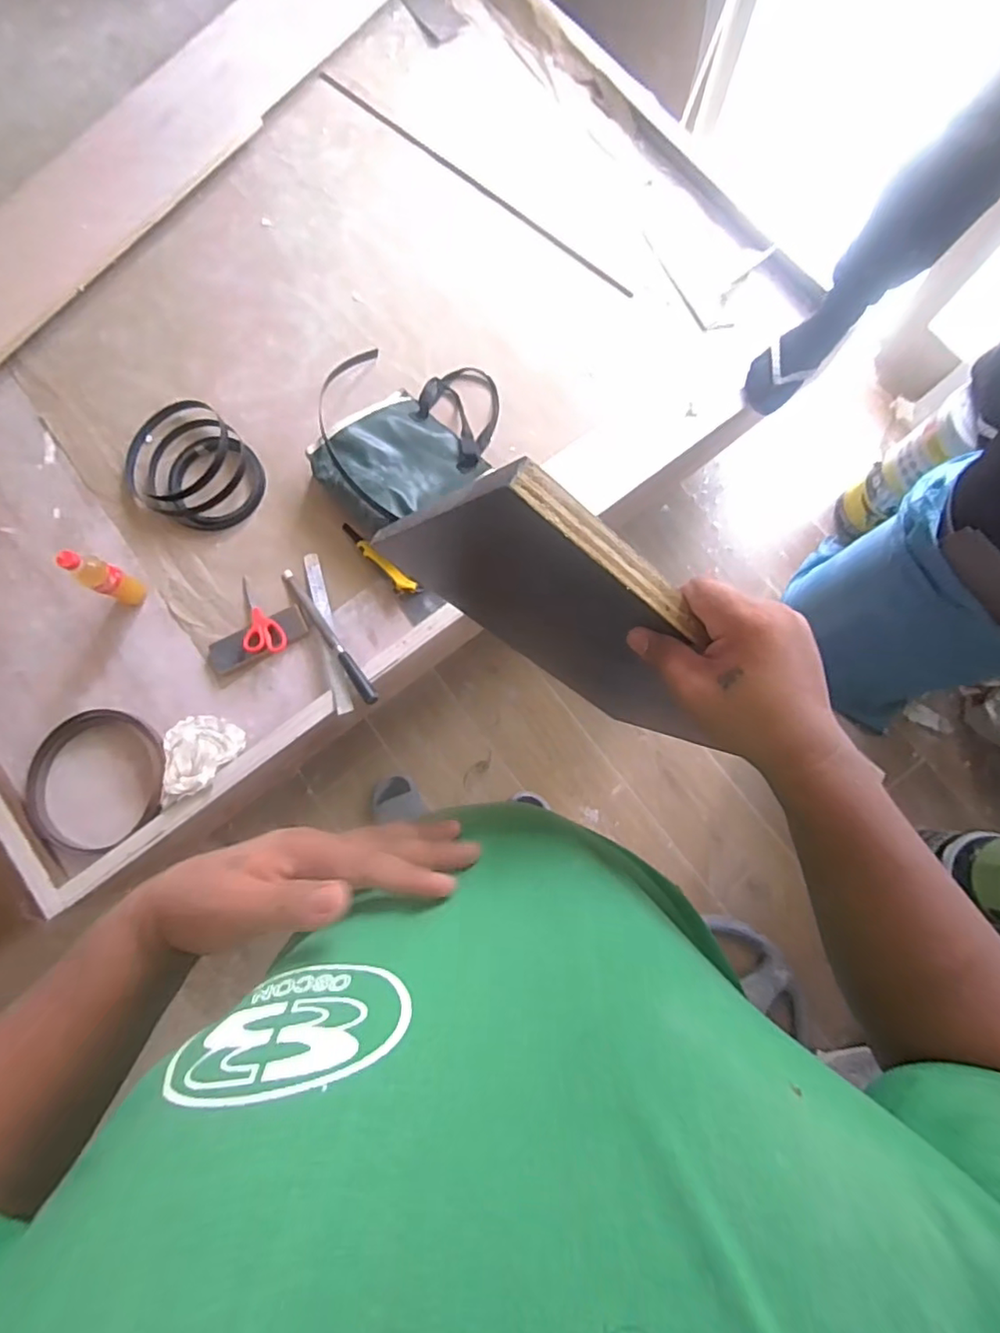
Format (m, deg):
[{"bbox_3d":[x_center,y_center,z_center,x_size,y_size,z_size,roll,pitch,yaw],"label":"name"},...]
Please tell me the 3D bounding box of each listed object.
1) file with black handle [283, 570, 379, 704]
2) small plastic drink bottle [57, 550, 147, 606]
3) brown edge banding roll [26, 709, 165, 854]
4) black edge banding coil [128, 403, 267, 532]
[{"bbox_3d":[-0.310,-0.056,1.067,0.024,0.018,0.322,-36,70,-6],"label":"file with black handle"},{"bbox_3d":[-0.690,-0.154,1.022,0.055,0.185,0.056,24,82,2],"label":"small plastic drink bottle"},{"bbox_3d":[-0.723,0.196,1.046,0.241,0.038,0.247,0,83,-2],"label":"brown edge banding roll"},{"bbox_3d":[-0.586,-0.384,1.114,0.281,0.047,0.216,28,83,2],"label":"black edge banding coil"}]

